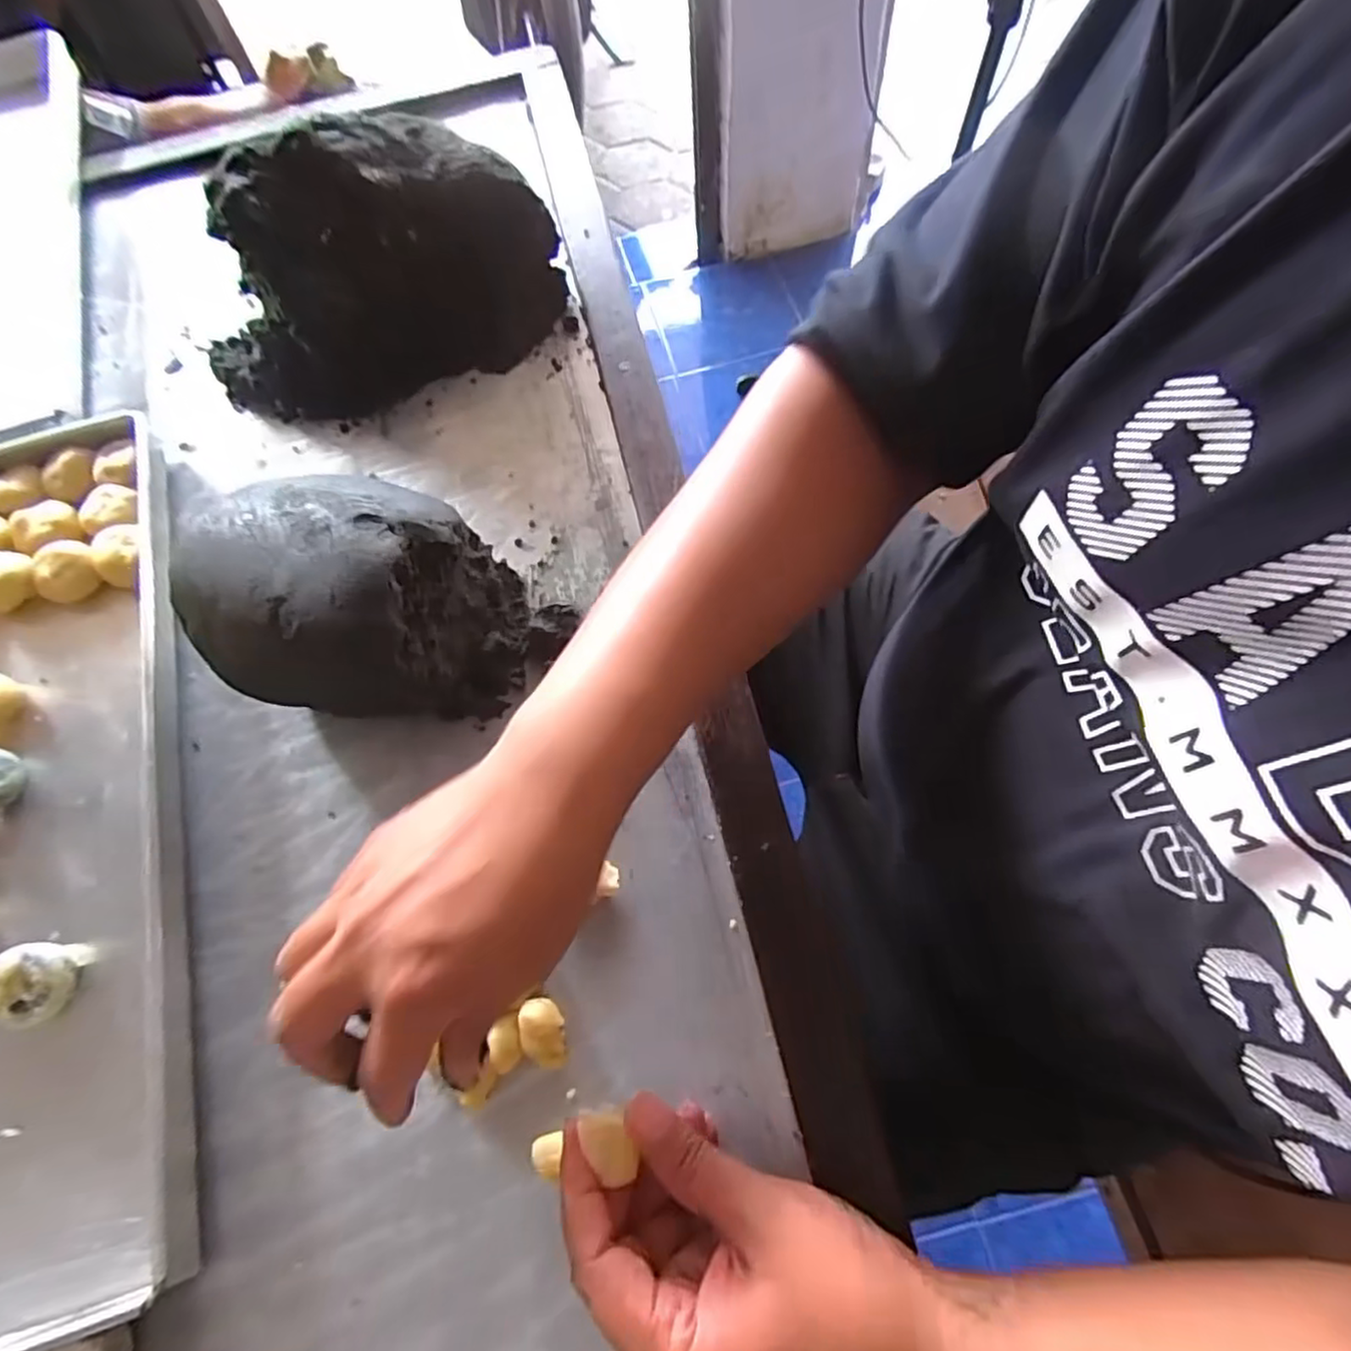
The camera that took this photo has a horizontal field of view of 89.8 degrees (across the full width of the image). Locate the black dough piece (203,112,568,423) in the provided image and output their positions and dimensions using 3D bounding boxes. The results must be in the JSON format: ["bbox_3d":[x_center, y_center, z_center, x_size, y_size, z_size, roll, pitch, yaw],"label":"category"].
[{"bbox_3d":[-0.214,-0.284,0.466,0.260,0.113,0.129,-18,68,-5],"label":"black dough piece"}]

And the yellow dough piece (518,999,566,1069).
[{"bbox_3d":[-0.063,0.170,0.322,0.020,0.016,0.029,-4,68,1],"label":"yellow dough piece"}]

